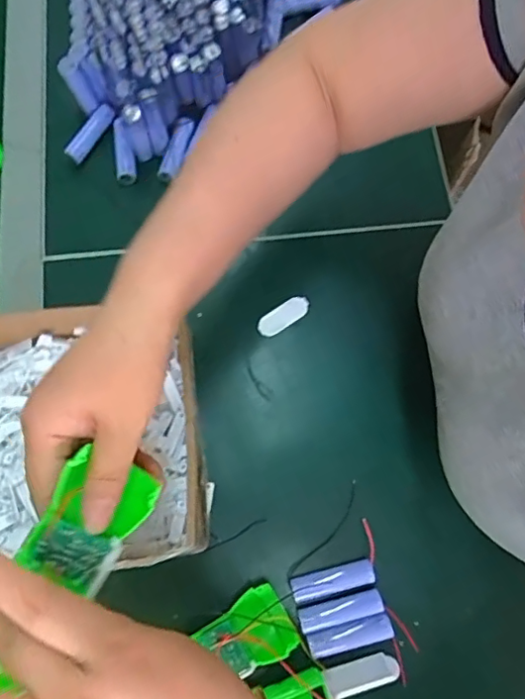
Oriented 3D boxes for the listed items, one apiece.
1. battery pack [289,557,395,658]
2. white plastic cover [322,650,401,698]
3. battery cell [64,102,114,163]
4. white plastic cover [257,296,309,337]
[{"bbox_3d":[0.061,0.201,0.431,0.064,0.014,0.058,-13,74,-6],"label":"battery pack"},{"bbox_3d":[0.075,0.243,0.414,0.056,0.013,0.019,-14,75,-6],"label":"white plastic cover"},{"bbox_3d":[-0.169,-0.215,0.546,0.016,0.013,0.068,30,75,7],"label":"battery cell"},{"bbox_3d":[0.019,-0.030,0.504,0.051,0.006,0.019,-33,77,-11],"label":"white plastic cover"}]

